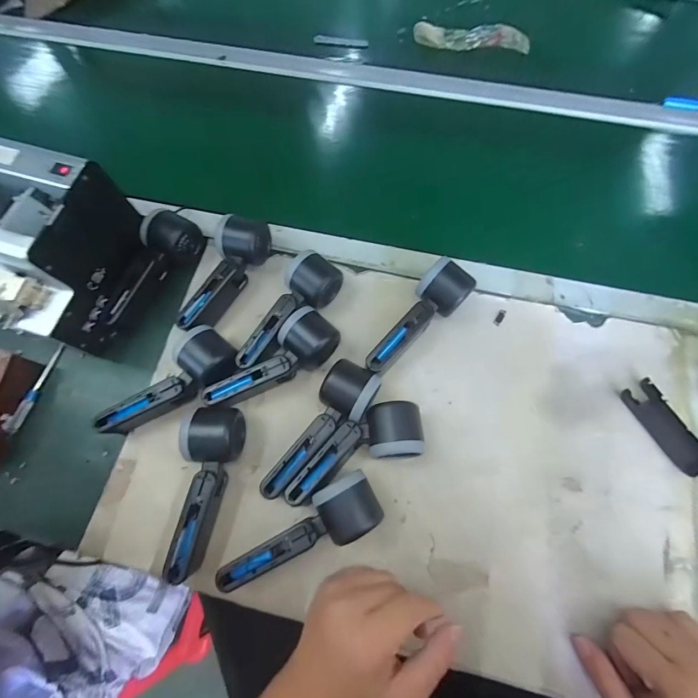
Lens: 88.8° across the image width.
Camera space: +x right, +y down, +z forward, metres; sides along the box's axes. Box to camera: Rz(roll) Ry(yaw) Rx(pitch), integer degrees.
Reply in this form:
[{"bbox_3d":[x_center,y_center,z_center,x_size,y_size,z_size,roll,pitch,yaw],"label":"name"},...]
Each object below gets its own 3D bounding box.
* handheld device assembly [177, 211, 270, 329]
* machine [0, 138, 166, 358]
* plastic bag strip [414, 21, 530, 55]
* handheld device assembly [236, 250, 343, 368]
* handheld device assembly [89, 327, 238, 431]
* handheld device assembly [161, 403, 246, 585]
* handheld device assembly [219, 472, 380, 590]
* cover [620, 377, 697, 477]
[{"bbox_3d":[-0.154,-0.091,0.451,0.054,0.058,0.165,17,72,7],"label":"handheld device assembly"},{"bbox_3d":[-0.338,-0.105,0.413,0.153,0.149,0.176,13,72,6],"label":"machine"},{"bbox_3d":[0.213,-0.545,0.620,0.194,0.023,0.068,8,71,4],"label":"plastic bag strip"},{"bbox_3d":[-0.078,-0.045,0.435,0.059,0.054,0.160,36,75,13],"label":"handheld device assembly"},{"bbox_3d":[-0.207,0.039,0.413,0.164,0.057,0.068,-30,73,-8],"label":"handheld device assembly"},{"bbox_3d":[-0.149,0.145,0.371,0.050,0.058,0.164,2,71,2],"label":"handheld device assembly"},{"bbox_3d":[-0.047,0.187,0.356,0.165,0.050,0.053,-29,73,-8],"label":"handheld device assembly"},{"bbox_3d":[0.352,0.087,0.396,0.043,0.011,0.104,-27,72,-7],"label":"cover"}]

